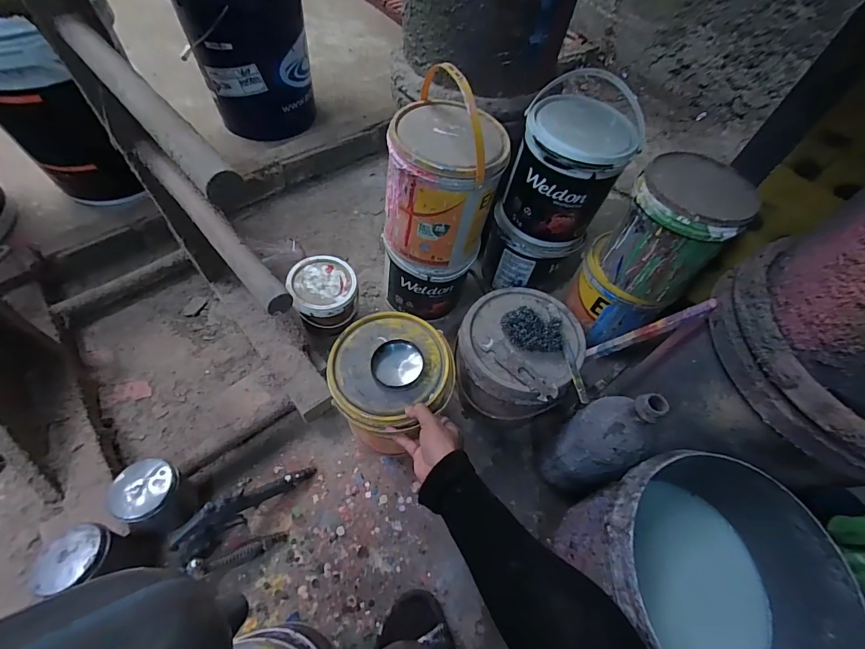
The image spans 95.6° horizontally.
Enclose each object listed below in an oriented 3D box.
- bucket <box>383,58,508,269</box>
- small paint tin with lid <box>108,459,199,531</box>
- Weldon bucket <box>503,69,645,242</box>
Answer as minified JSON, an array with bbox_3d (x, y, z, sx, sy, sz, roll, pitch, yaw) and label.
[{"bbox_3d":[0.019,-0.234,0.612,0.164,0.282,0.154,2,58,-3],"label":"bucket"},{"bbox_3d":[-0.383,0.236,0.544,0.080,0.083,0.075,2,58,-3],"label":"small paint tin with lid"},{"bbox_3d":[0.230,-0.266,0.693,0.171,0.190,0.167,2,58,-3],"label":"Weldon bucket"}]

